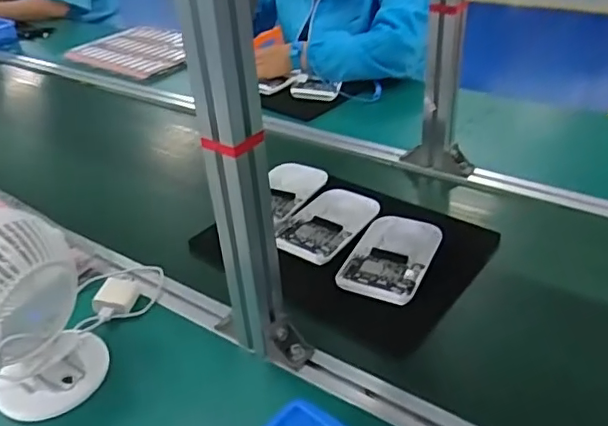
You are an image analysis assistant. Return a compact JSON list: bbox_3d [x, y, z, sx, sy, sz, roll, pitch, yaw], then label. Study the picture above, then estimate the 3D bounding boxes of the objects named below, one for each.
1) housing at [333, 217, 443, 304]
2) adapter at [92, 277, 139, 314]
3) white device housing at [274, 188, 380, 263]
[{"bbox_3d":[0.110,0.054,0.717,0.098,0.020,0.148,15,39,25],"label":"housing"},{"bbox_3d":[-0.229,0.098,0.696,0.043,0.020,0.052,-1,36,8],"label":"adapter"},{"bbox_3d":[0.031,0.016,0.781,0.100,0.017,0.156,20,43,32],"label":"white device housing"}]

